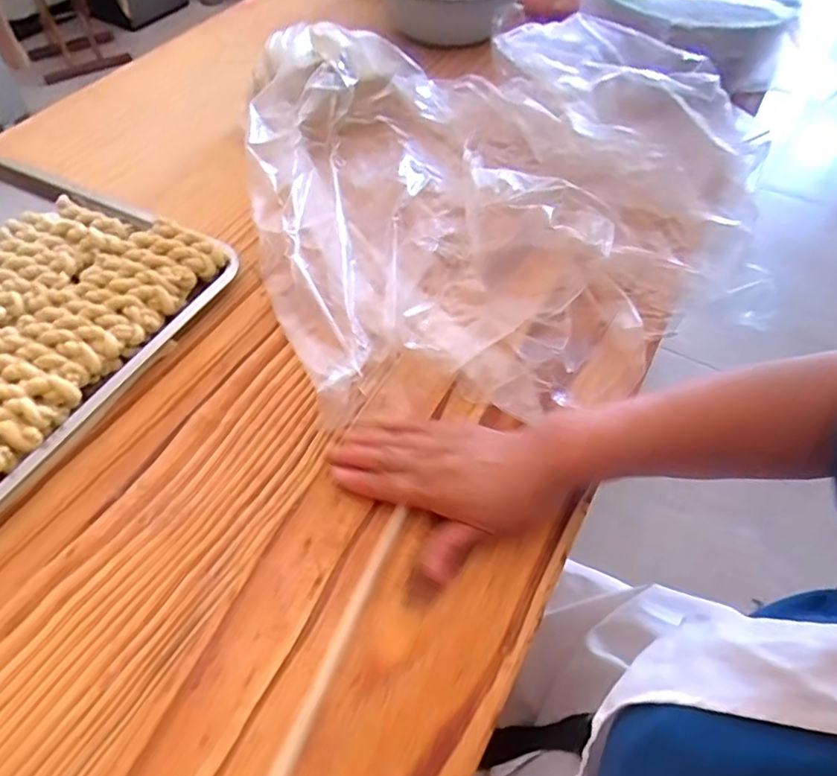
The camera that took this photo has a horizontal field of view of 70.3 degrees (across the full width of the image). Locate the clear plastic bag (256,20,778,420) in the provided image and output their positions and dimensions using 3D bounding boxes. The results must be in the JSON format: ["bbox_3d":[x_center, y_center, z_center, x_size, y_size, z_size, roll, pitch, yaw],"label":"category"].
[{"bbox_3d":[0.044,-0.200,0.534,0.381,0.156,0.445,-14,55,-12],"label":"clear plastic bag"}]

